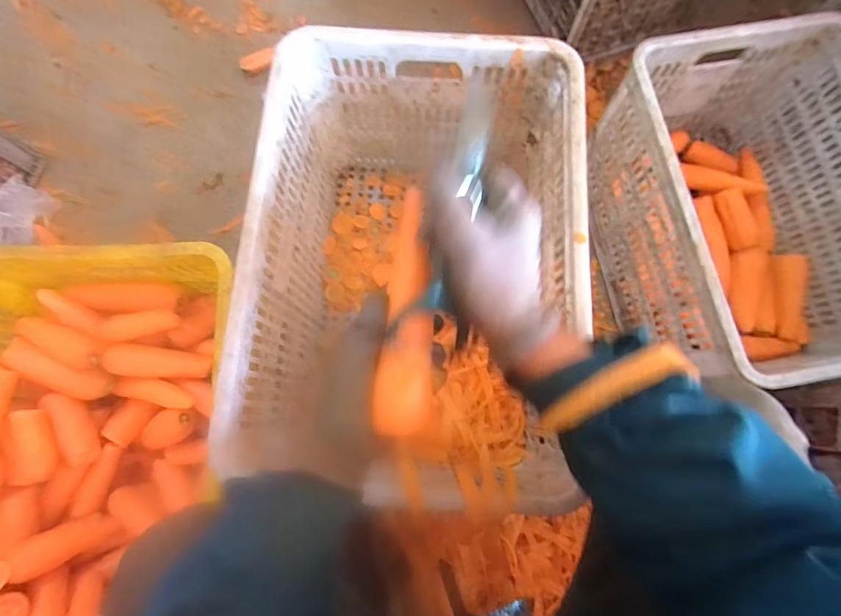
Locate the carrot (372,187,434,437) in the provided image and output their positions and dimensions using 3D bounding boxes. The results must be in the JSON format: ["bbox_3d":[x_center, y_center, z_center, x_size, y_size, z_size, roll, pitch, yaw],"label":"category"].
[{"bbox_3d":[-0.007,0.002,0.285,0.034,0.039,0.162,2,85,2],"label":"carrot"}]

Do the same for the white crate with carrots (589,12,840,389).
[{"bbox_3d":[0.546,-0.161,0.693,0.379,0.262,0.532,-10,77,-2],"label":"white crate with carrots"}]

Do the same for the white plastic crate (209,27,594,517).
[{"bbox_3d":[-0.002,-0.072,0.656,0.420,0.331,0.585,4,77,2],"label":"white plastic crate"}]

